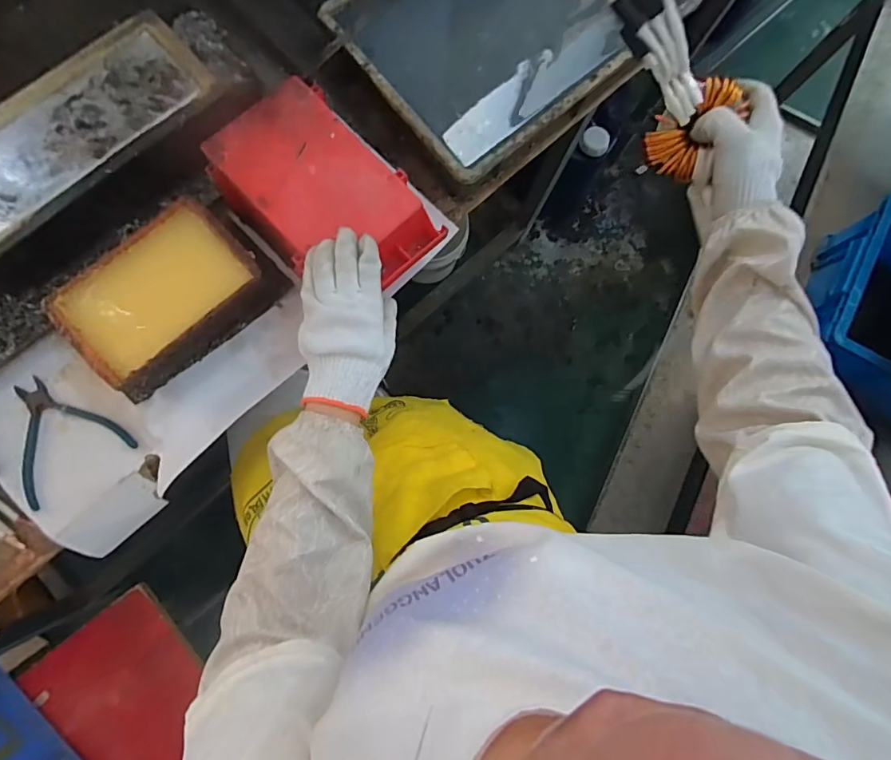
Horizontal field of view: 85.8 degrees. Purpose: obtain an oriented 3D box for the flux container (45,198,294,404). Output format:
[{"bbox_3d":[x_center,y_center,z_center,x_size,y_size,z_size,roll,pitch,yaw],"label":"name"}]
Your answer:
[{"bbox_3d":[-0.318,-0.096,0.556,0.224,0.062,0.138,-42,86,-9],"label":"flux container"}]

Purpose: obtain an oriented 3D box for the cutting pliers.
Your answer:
[{"bbox_3d":[-0.447,0.056,0.553,0.126,0.013,0.134,-34,85,-8],"label":"cutting pliers"}]

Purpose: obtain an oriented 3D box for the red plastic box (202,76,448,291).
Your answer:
[{"bbox_3d":[-0.135,-0.200,0.527,0.152,0.044,0.235,-43,86,-9],"label":"red plastic box"}]

